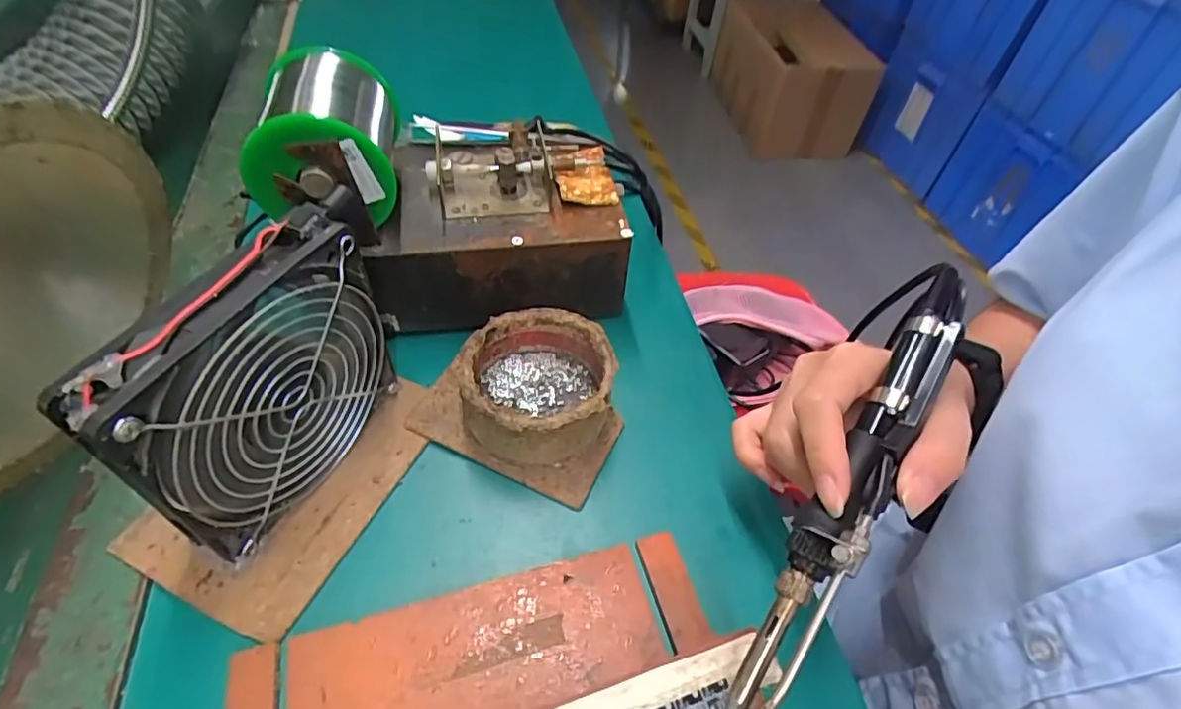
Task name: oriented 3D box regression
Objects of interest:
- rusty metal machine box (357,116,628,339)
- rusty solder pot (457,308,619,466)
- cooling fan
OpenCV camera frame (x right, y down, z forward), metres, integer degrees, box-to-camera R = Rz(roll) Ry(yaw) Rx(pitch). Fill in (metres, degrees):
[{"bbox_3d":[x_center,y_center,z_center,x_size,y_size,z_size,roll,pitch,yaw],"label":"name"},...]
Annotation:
[{"bbox_3d":[-0.061,-0.085,0.371,0.153,0.084,0.111,-8,52,-10],"label":"rusty metal machine box"},{"bbox_3d":[-0.029,0.017,0.319,0.080,0.043,0.081,2,51,-2],"label":"rusty solder pot"},{"bbox_3d":[-0.138,0.014,0.255,0.024,0.129,0.126,21,52,13],"label":"cooling fan"}]

